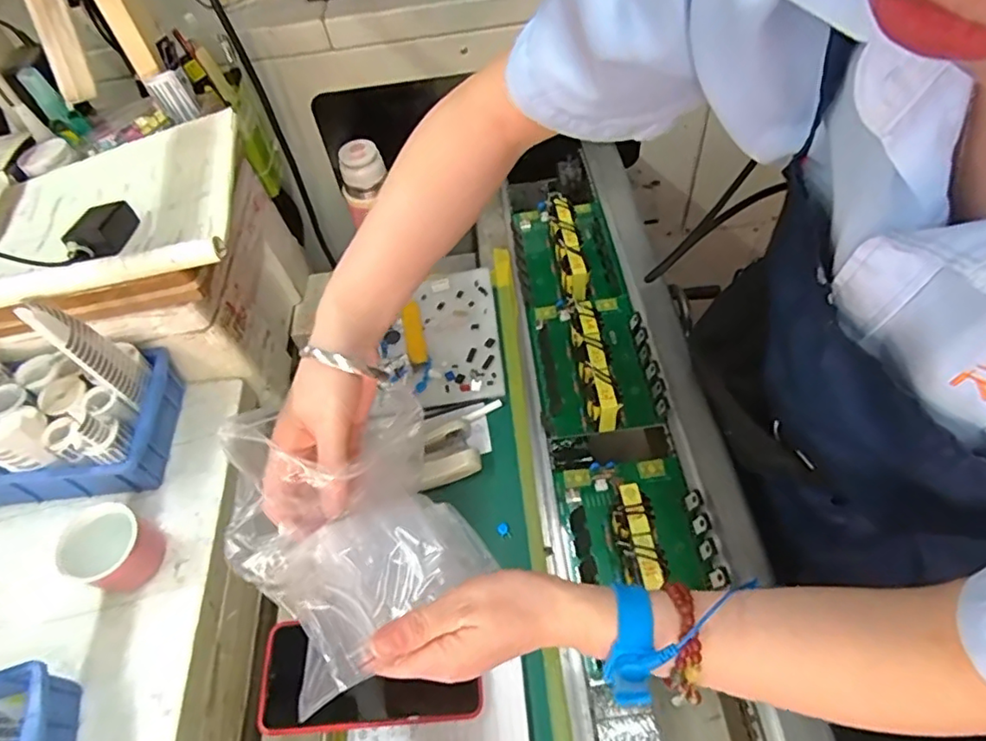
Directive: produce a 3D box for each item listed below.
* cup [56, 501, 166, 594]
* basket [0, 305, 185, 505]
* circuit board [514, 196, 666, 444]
[{"bbox_3d":[-0.322,0.152,0.494,0.063,0.055,0.061,24,59,21],"label":"cup"},{"bbox_3d":[-0.409,0.028,0.518,0.182,0.176,0.126,-6,53,1],"label":"basket"},{"bbox_3d":[0.100,-0.094,0.676,0.120,0.053,0.349,-6,53,1],"label":"circuit board"}]

